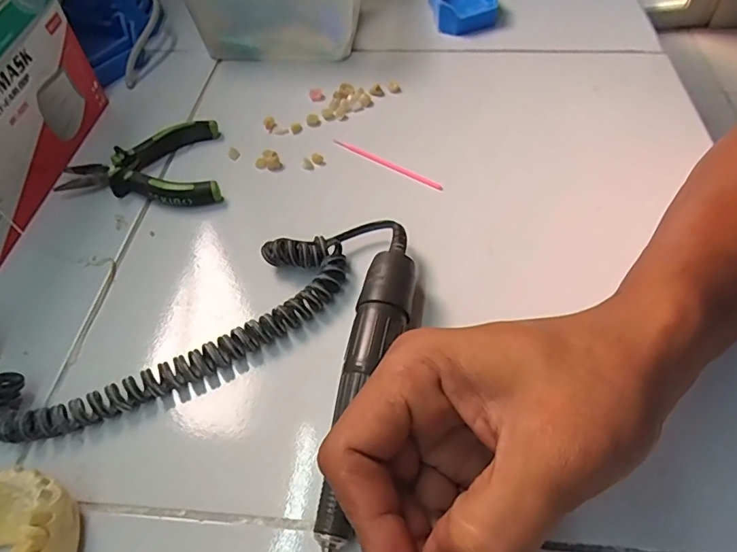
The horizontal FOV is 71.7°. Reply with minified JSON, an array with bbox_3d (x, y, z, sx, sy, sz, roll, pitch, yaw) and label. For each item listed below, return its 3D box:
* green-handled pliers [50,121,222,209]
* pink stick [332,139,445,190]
[{"bbox_3d":[-0.164,-0.076,0.370,0.108,0.015,0.081,-11,52,-7],"label":"green-handled pliers"},{"bbox_3d":[0.013,-0.082,0.370,0.093,0.007,0.005,30,58,24],"label":"pink stick"}]

